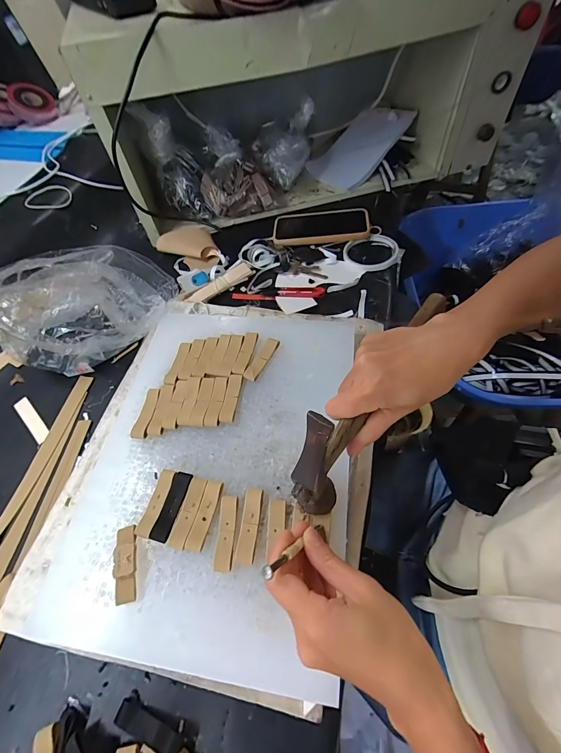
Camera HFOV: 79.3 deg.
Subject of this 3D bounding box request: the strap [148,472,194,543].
[{"bbox_3d":[-0.102,0.121,0.318,0.018,0.004,0.062,10,58,11],"label":"strap"}]

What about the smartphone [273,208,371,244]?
[{"bbox_3d":[0.072,-0.267,0.596,0.164,0.018,0.084,1,57,5],"label":"smartphone"}]

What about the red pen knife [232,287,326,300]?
[{"bbox_3d":[-0.004,-0.130,0.523,0.142,0.007,0.024,1,57,5],"label":"red pen knife"}]

